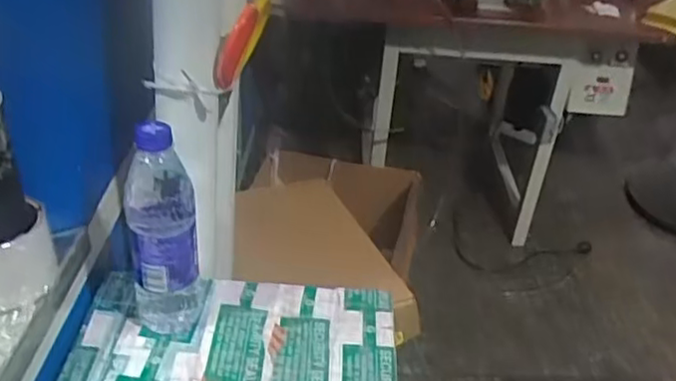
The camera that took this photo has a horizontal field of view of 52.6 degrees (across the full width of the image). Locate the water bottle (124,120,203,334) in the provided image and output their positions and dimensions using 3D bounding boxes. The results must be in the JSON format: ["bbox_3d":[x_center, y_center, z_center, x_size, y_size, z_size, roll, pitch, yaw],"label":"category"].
[{"bbox_3d":[-0.167,0.039,0.657,0.064,0.225,0.055,-6,35,-16],"label":"water bottle"}]

